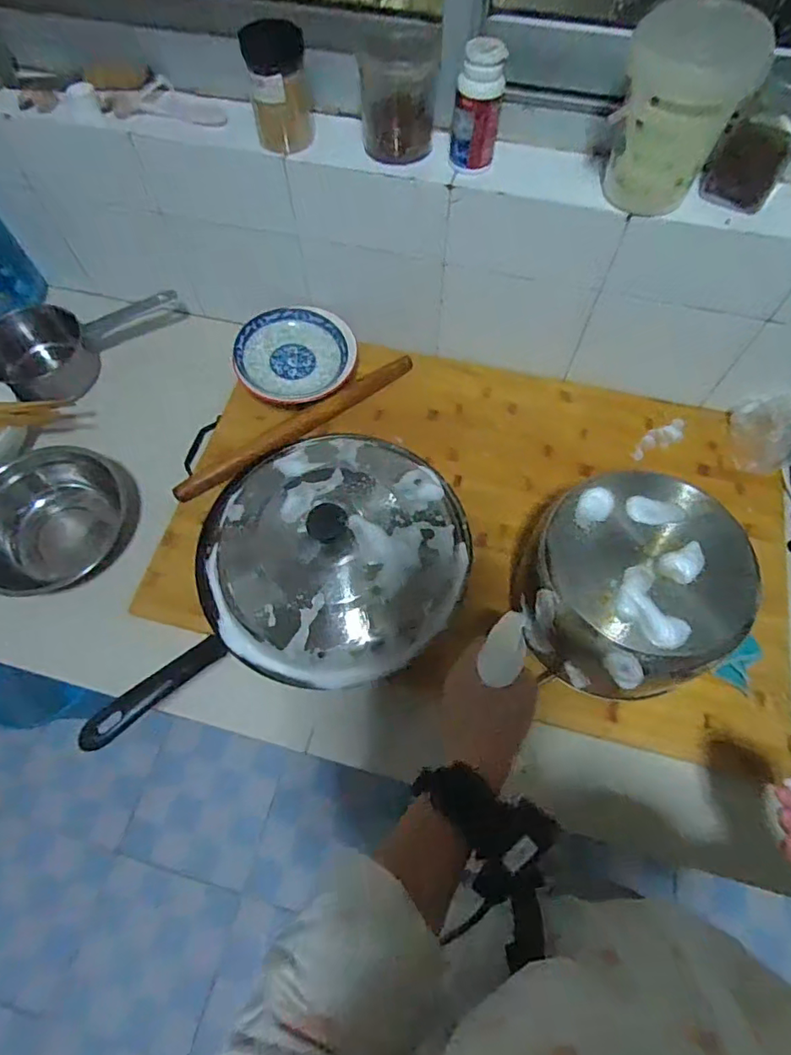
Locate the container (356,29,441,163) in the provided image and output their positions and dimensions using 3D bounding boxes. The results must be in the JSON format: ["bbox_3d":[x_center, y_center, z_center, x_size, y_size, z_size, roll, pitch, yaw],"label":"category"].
[{"bbox_3d":[0.004,-0.480,0.604,0.084,0.092,0.073,0,65,0],"label":"container"}]

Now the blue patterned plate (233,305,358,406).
[{"bbox_3d":[-0.146,-0.256,0.797,0.170,0.034,0.159,0,65,0],"label":"blue patterned plate"}]

